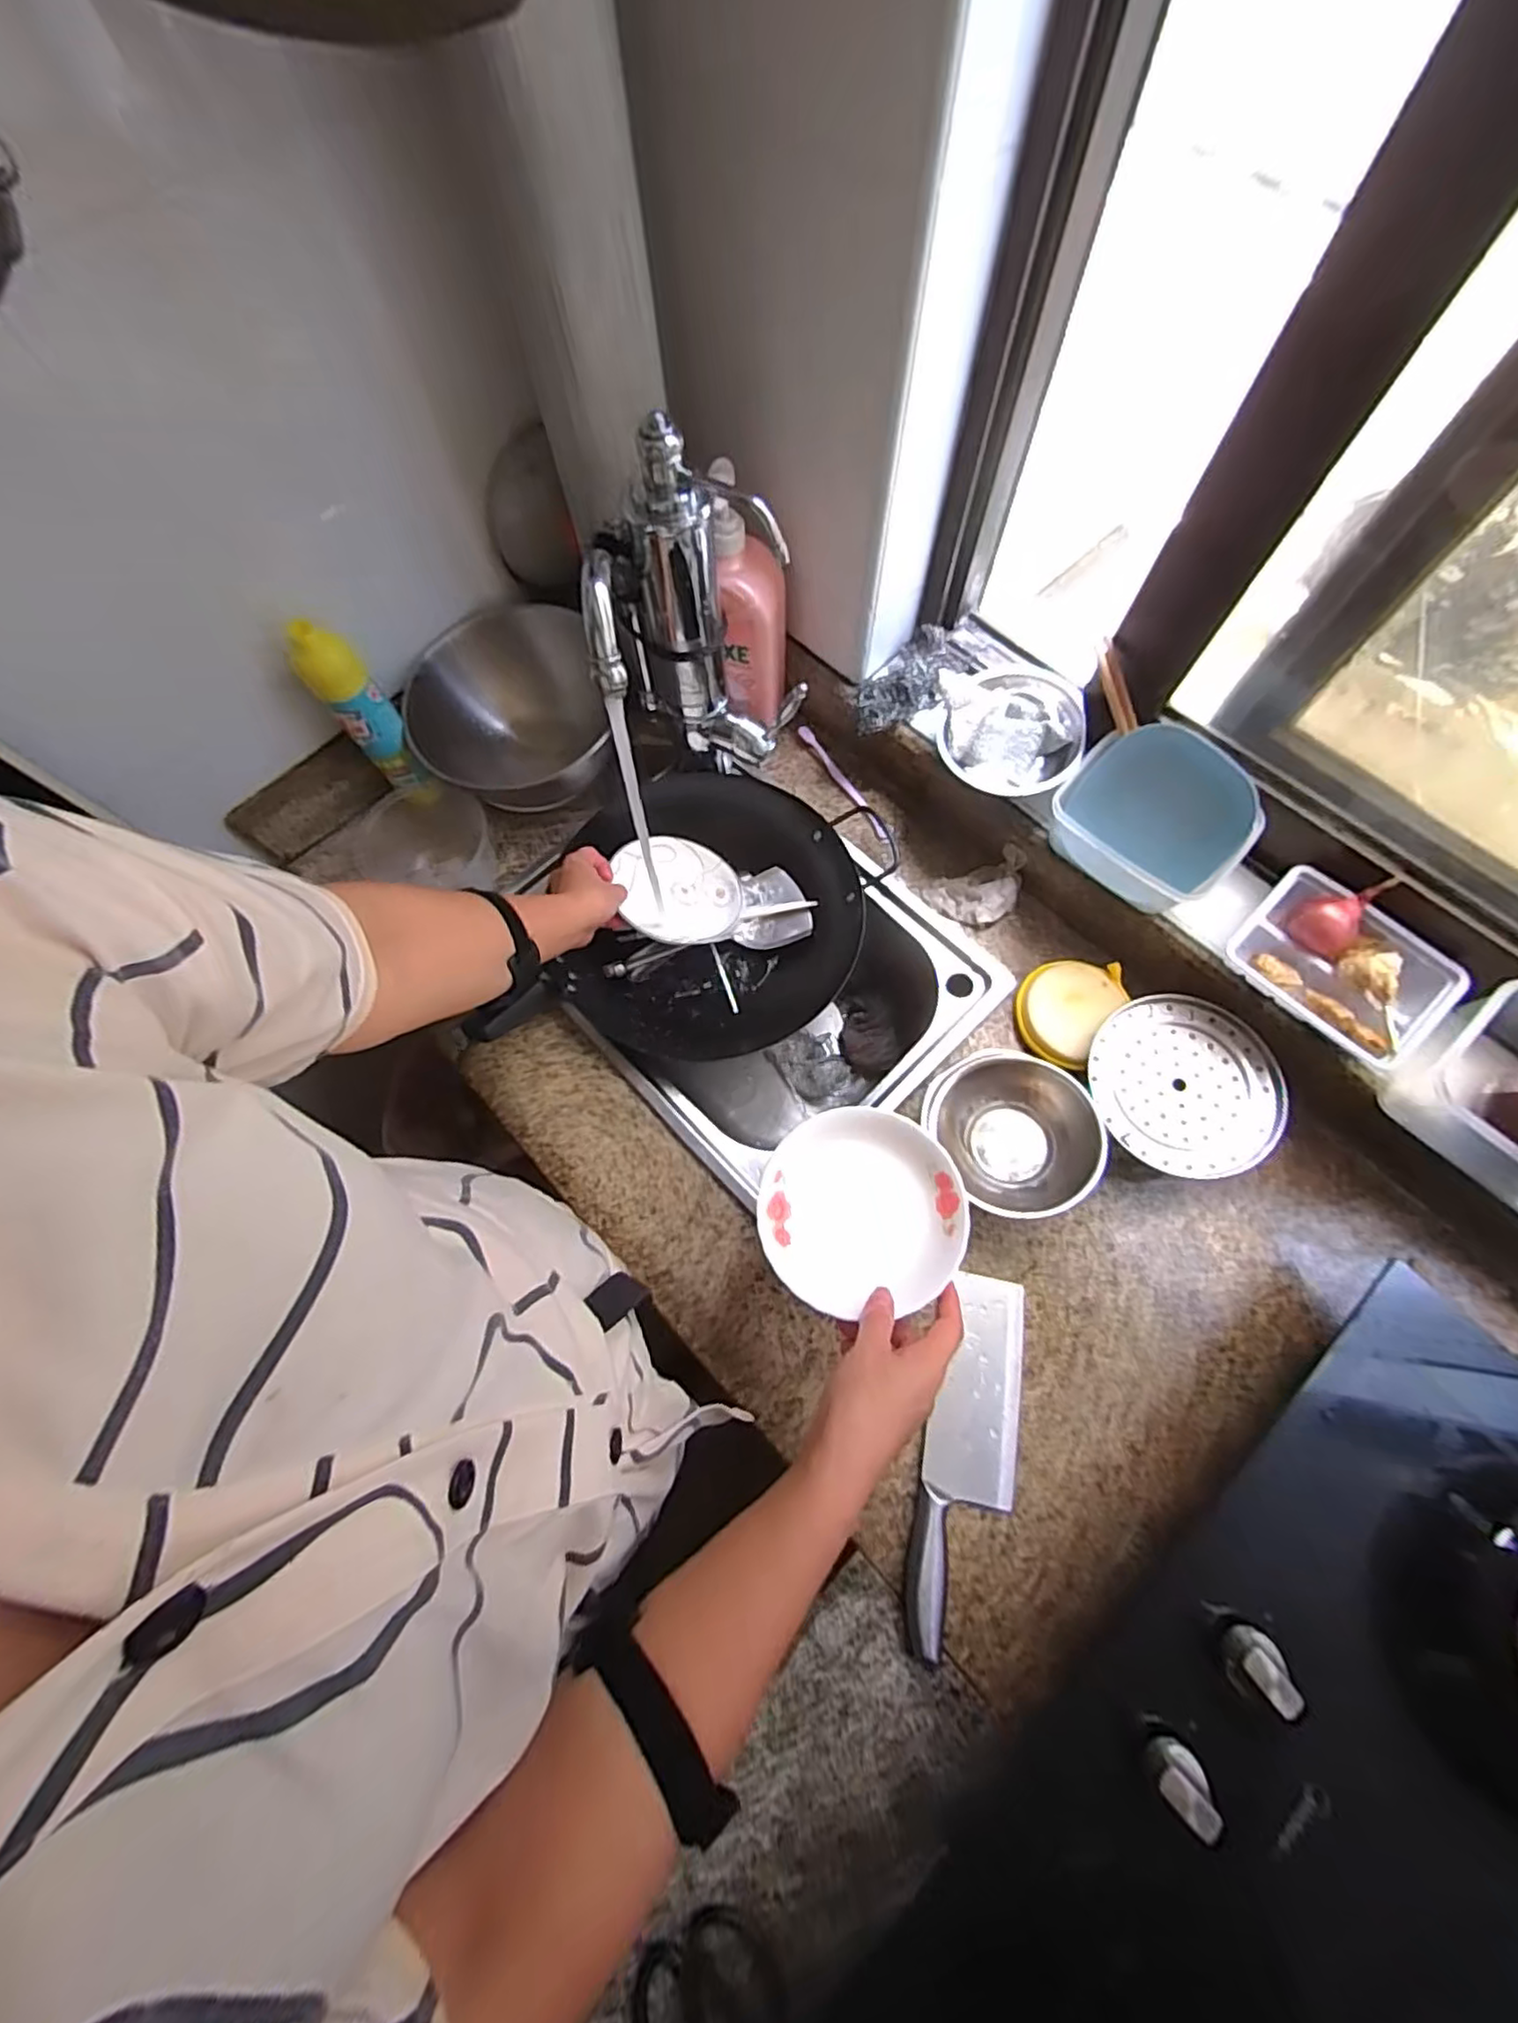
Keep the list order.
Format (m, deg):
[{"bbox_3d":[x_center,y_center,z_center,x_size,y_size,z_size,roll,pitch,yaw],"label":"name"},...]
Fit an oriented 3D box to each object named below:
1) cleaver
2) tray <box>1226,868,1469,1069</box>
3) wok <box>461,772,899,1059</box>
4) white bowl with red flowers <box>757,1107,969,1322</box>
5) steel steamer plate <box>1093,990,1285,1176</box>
[{"bbox_3d":[0.178,0.368,0.569,0.072,0.032,0.274,12,72,7],"label":"cleaver"},{"bbox_3d":[0.511,-0.040,0.598,0.112,0.052,0.165,-42,76,-11],"label":"tray"},{"bbox_3d":[-0.051,-0.097,0.766,0.323,0.099,0.313,12,72,7],"label":"wok"},{"bbox_3d":[0.077,0.149,0.525,0.150,0.031,0.143,-8,71,0],"label":"white bowl with red flowers"},{"bbox_3d":[0.397,0.067,0.640,0.162,0.010,0.169,-1,71,2],"label":"steel steamer plate"}]

